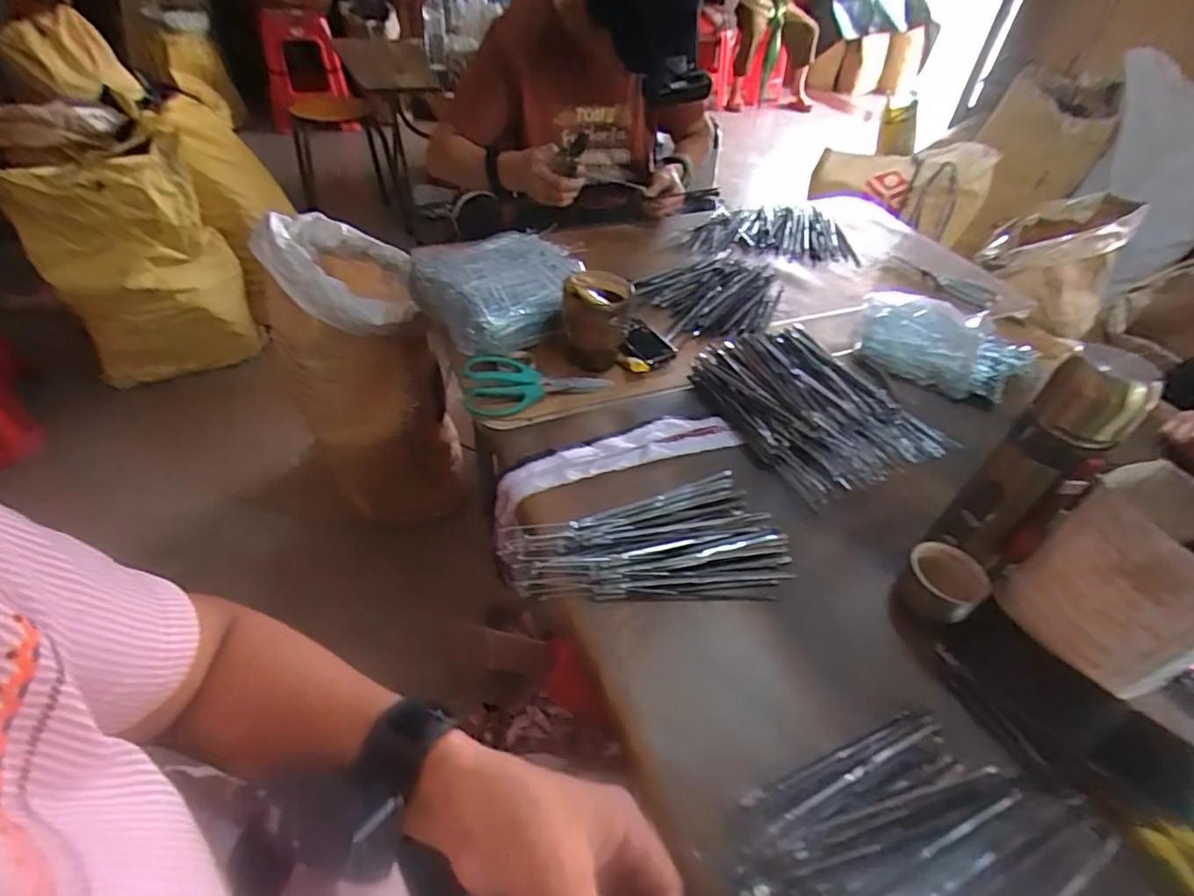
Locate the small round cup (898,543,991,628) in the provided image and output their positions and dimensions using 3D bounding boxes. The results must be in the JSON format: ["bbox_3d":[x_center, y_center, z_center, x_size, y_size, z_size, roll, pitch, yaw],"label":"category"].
[{"bbox_3d":[0.307,0.123,0.520,0.064,0.042,0.061,3,45,-3],"label":"small round cup"}]

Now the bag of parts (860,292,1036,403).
[{"bbox_3d":[0.475,-0.138,0.794,0.220,0.058,0.120,23,47,17],"label":"bag of parts"}]

